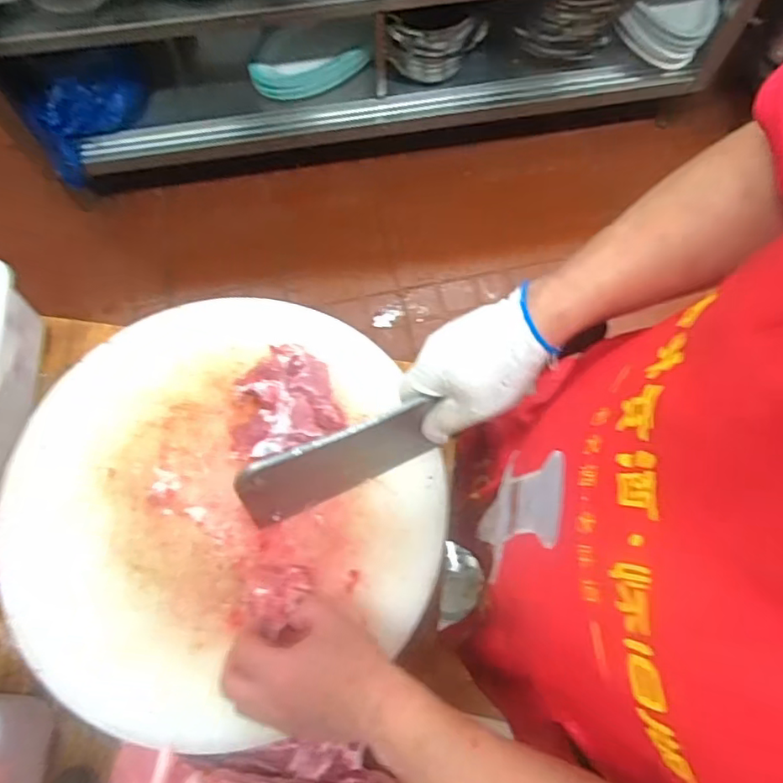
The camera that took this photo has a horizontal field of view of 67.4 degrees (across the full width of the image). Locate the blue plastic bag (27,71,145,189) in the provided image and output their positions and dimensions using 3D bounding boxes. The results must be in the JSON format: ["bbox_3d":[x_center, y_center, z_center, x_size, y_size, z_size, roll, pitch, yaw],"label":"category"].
[{"bbox_3d":[-0.749,-0.676,1.496,0.288,0.211,0.084,-26,73,-8],"label":"blue plastic bag"}]

